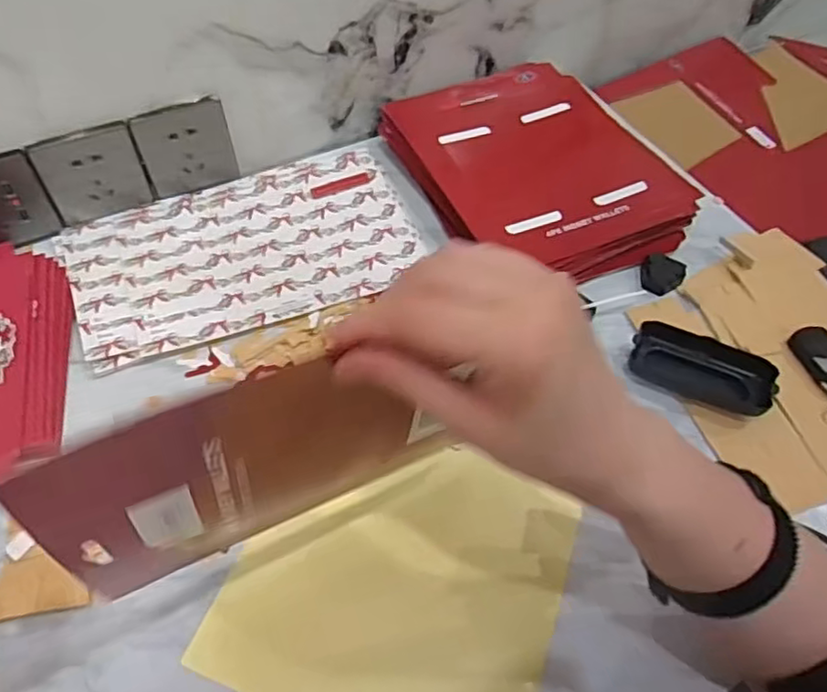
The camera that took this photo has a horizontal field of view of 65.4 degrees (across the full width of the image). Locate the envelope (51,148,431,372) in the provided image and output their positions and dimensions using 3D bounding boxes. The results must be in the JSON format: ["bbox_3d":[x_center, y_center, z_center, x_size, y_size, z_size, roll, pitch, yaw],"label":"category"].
[{"bbox_3d":[-0.155,-0.094,0.598,0.302,0.013,0.185,-17,58,-14],"label":"envelope"}]

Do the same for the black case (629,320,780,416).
[{"bbox_3d":[0.234,0.017,0.524,0.109,0.025,0.052,27,58,15],"label":"black case"}]

